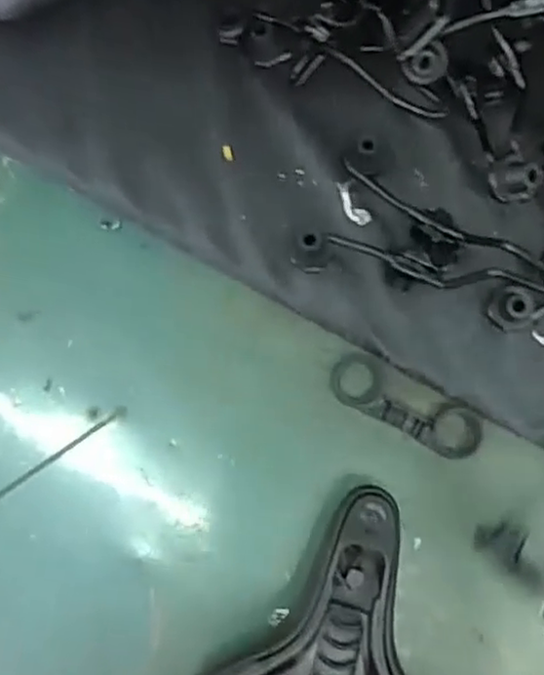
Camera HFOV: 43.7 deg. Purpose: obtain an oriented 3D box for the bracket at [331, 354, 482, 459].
[{"bbox_3d":[0.106,0.054,0.534,0.125,0.025,0.041,29,83,2],"label":"bracket"}]

